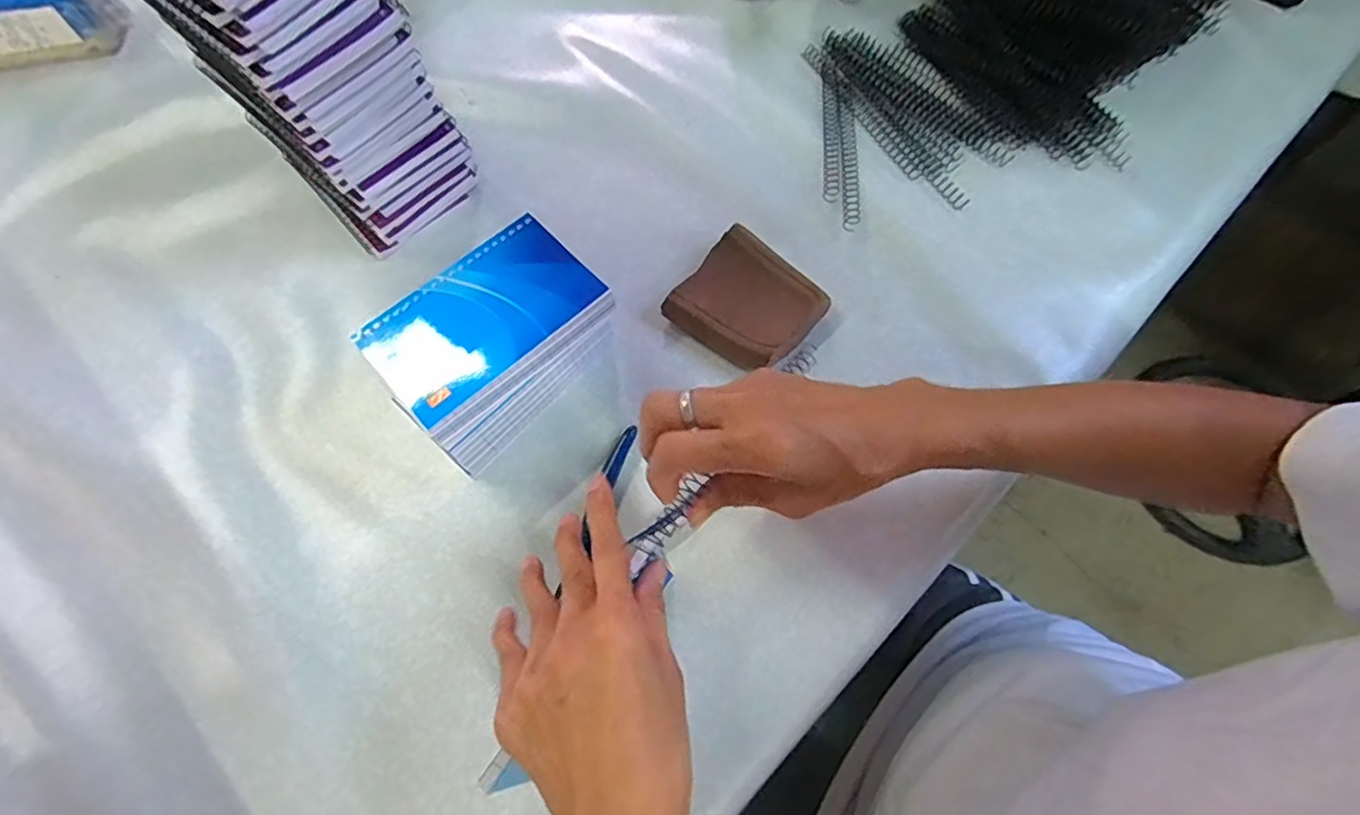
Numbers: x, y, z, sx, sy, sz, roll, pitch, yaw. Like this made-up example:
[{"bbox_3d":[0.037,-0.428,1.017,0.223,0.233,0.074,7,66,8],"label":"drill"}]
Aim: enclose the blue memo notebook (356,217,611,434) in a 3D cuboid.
[{"bbox_3d":[-0.116,-0.056,0.375,0.129,0.008,0.077,-42,72,-13],"label":"blue memo notebook"}]

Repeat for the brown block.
[{"bbox_3d":[0.049,-0.072,0.441,0.088,0.019,0.083,37,74,15],"label":"brown block"}]

